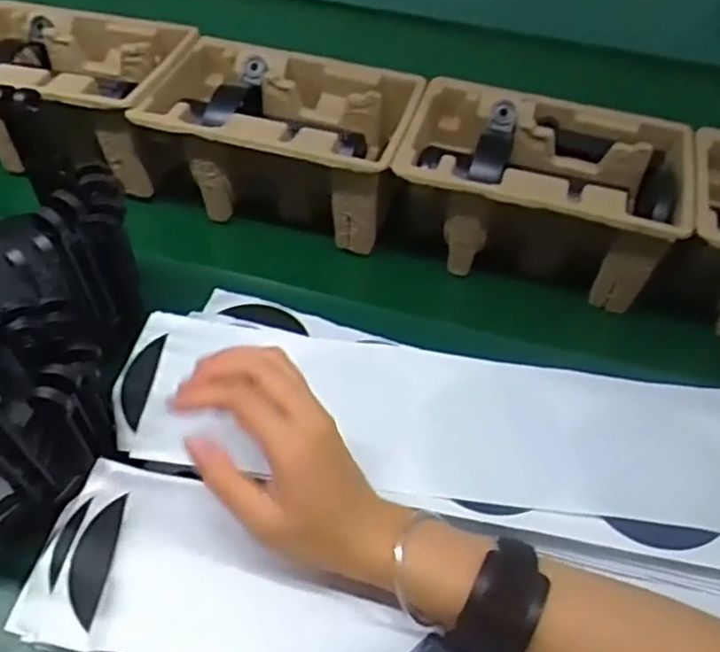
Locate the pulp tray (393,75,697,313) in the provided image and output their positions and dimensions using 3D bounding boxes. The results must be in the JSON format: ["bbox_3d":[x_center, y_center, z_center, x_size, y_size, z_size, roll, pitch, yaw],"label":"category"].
[{"bbox_3d":[0.153,-0.110,0.586,0.236,0.100,0.155,17,50,12],"label":"pulp tray"}]

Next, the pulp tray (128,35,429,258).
[{"bbox_3d":[-0.071,-0.165,0.623,0.232,0.103,0.142,14,49,9],"label":"pulp tray"}]

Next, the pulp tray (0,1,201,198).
[{"bbox_3d":[-0.285,-0.227,0.651,0.246,0.096,0.142,12,49,8],"label":"pulp tray"}]

